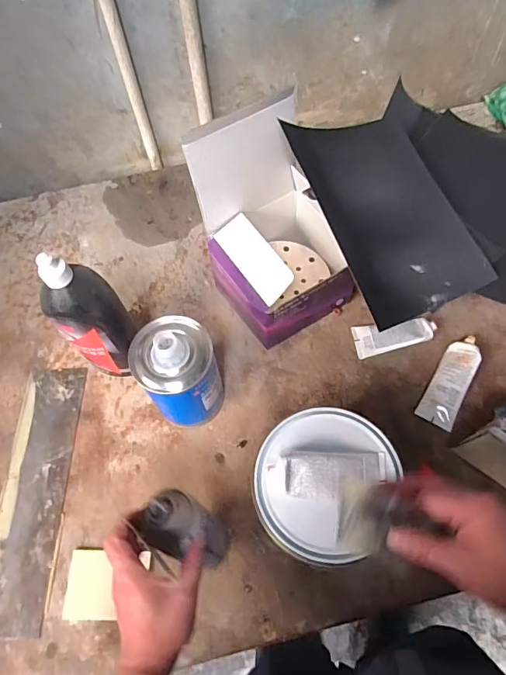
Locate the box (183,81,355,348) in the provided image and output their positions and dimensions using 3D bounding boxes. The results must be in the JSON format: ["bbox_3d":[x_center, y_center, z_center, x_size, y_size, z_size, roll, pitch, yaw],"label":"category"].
[{"bbox_3d":[0.033,-0.139,0.609,0.164,0.275,0.177,-29,65,-10],"label":"box"}]

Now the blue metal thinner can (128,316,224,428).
[{"bbox_3d":[-0.093,0.049,0.578,0.097,0.182,0.093,-2,64,3],"label":"blue metal thinner can"}]

